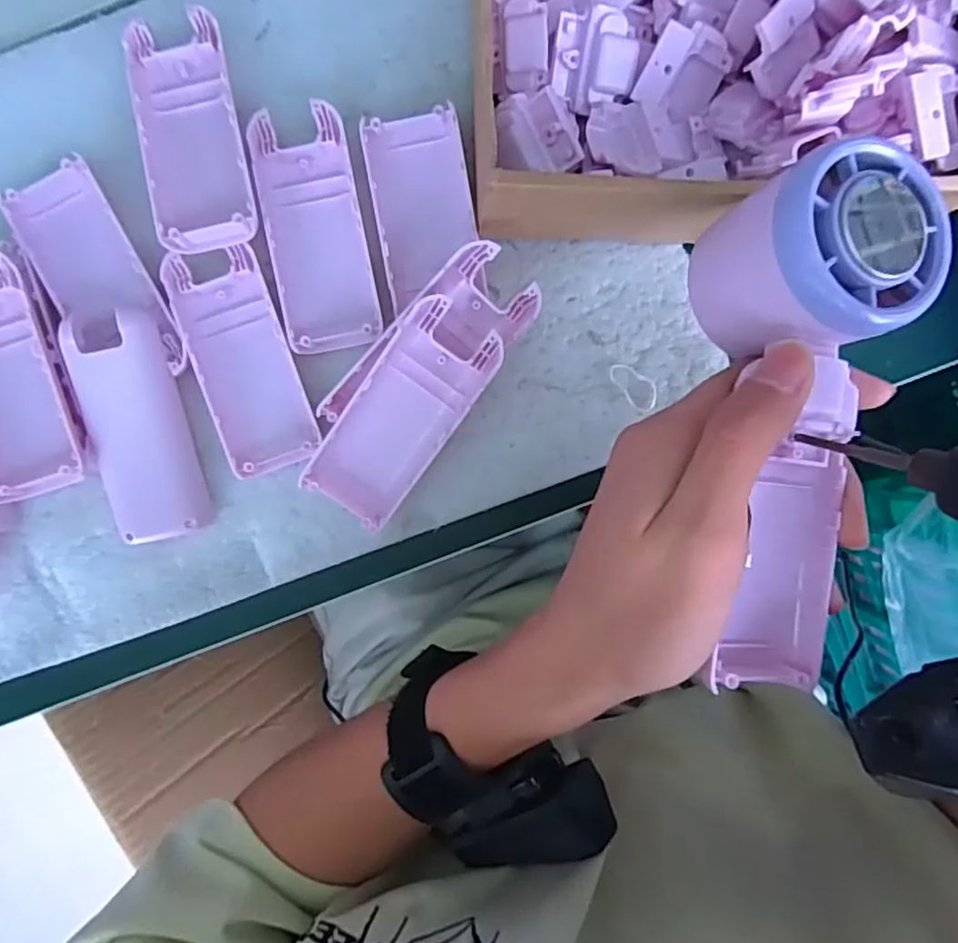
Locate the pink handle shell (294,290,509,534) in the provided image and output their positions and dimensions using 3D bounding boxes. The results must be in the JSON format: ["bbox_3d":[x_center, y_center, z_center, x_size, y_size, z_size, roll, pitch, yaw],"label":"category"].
[{"bbox_3d":[-0.033,-0.023,0.284,0.043,0.014,0.102,38,107,-1],"label":"pink handle shell"}]

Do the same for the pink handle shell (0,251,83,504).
[{"bbox_3d":[-0.209,-0.041,0.289,0.043,0.015,0.103,-18,94,3],"label":"pink handle shell"}]

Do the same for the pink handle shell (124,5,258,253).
[{"bbox_3d":[-0.126,-0.148,0.284,0.042,0.019,0.101,-13,94,3],"label":"pink handle shell"}]

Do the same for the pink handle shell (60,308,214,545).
[{"bbox_3d":[-0.155,-0.018,0.299,0.043,0.023,0.101,-8,94,2],"label":"pink handle shell"}]

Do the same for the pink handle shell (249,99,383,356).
[{"bbox_3d":[-0.073,-0.107,0.293,0.043,0.006,0.103,-11,94,2],"label":"pink handle shell"}]

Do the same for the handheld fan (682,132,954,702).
[{"bbox_3d":[0.105,-0.012,0.212,0.059,0.046,0.165,0,103,2],"label":"handheld fan"}]

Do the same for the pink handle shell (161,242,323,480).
[{"bbox_3d":[-0.106,-0.051,0.299,0.043,0.012,0.101,-19,94,3],"label":"pink handle shell"}]

